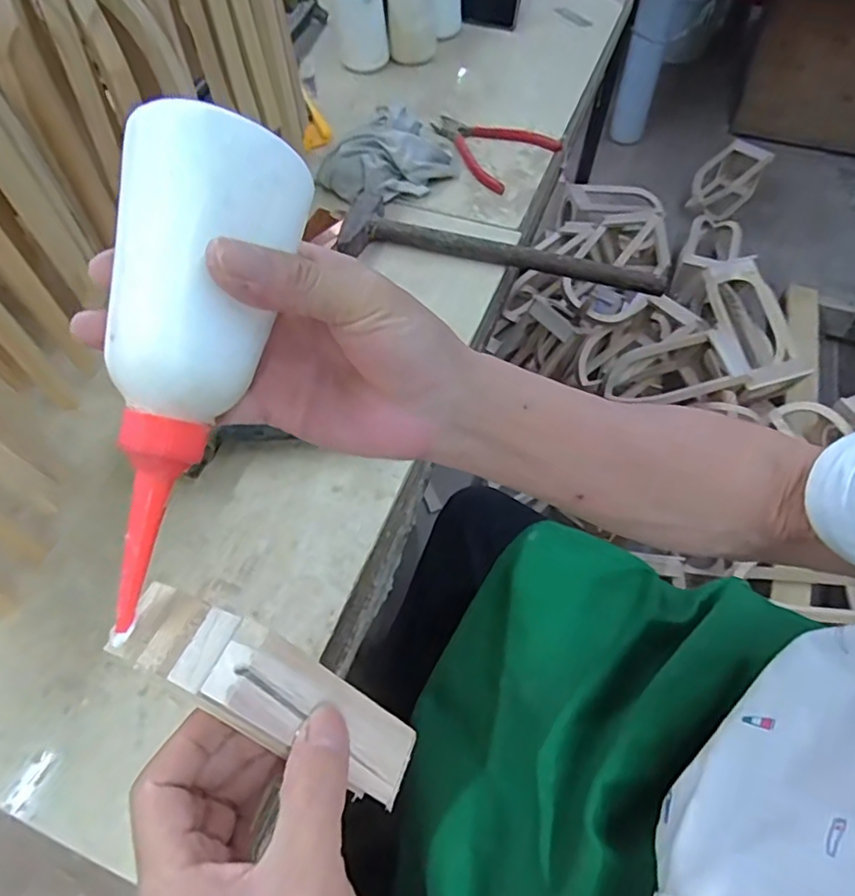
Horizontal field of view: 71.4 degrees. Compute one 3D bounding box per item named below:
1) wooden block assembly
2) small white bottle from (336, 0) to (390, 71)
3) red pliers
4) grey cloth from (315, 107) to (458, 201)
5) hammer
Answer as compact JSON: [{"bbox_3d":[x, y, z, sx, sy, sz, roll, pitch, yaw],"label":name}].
[{"bbox_3d":[-0.055,0.095,0.228,0.123,0.025,0.031,38,59,-17],"label":"wooden block assembly"},{"bbox_3d":[-0.084,-0.561,0.736,0.062,0.151,0.056,-4,57,-2],"label":"small white bottle"},{"bbox_3d":[0.065,-0.353,0.683,0.110,0.019,0.142,-39,65,-22],"label":"red pliers"},{"bbox_3d":[-0.041,-0.314,0.643,0.135,0.047,0.101,-39,65,-22],"label":"grey cloth"},{"bbox_3d":[0.072,-0.197,0.579,0.310,0.025,0.079,13,58,9],"label":"hammer"}]

